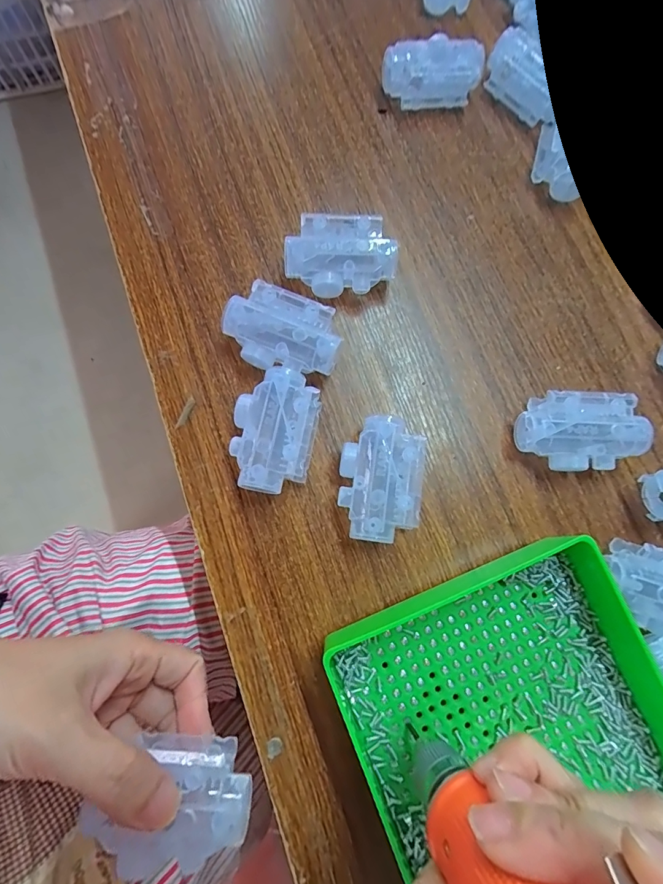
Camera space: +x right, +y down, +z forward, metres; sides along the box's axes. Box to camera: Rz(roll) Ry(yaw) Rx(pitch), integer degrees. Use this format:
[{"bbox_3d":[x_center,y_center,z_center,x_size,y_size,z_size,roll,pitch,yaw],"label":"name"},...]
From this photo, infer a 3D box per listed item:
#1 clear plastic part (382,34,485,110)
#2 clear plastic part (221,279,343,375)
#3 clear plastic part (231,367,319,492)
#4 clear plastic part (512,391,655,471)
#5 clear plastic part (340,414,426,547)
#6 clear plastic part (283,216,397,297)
[{"bbox_3d":[0.073,-0.268,0.288,0.071,0.028,0.030,-8,78,-3],"label":"clear plastic part"},{"bbox_3d":[-0.029,-0.065,0.241,0.068,0.028,0.042,21,78,2],"label":"clear plastic part"},{"bbox_3d":[-0.033,-0.006,0.230,0.044,0.028,0.069,12,78,0],"label":"clear plastic part"},{"bbox_3d":[0.147,-0.005,0.238,0.070,0.027,0.043,1,78,-3],"label":"clear plastic part"},{"bbox_3d":[0.027,0.022,0.228,0.043,0.029,0.067,7,78,-1],"label":"clear plastic part"},{"bbox_3d":[0.006,-0.115,0.252,0.068,0.030,0.040,-3,78,-4],"label":"clear plastic part"}]

